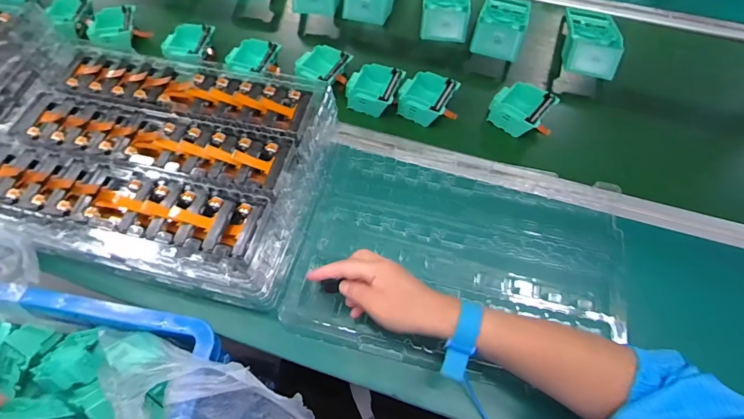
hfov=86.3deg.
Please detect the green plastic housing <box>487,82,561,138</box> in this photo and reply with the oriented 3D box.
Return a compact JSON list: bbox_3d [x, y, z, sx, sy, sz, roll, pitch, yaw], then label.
[{"bbox_3d":[0.230,-0.152,0.612,0.084,0.041,0.079,37,68,18],"label":"green plastic housing"}]

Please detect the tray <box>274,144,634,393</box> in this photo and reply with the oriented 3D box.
[{"bbox_3d":[0.112,0.056,0.498,0.391,0.029,0.246,10,63,6],"label":"tray"}]

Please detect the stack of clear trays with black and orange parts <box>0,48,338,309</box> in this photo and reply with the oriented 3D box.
[{"bbox_3d":[-0.269,-0.054,0.510,0.391,0.100,0.278,10,63,6],"label":"stack of clear trays with black and orange parts"}]

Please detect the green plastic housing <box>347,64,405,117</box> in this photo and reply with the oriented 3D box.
[{"bbox_3d":[0.002,-0.187,0.628,0.078,0.047,0.076,18,64,10],"label":"green plastic housing"}]

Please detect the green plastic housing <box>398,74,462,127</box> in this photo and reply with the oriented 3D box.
[{"bbox_3d":[0.088,-0.171,0.622,0.084,0.044,0.078,24,65,12],"label":"green plastic housing"}]

